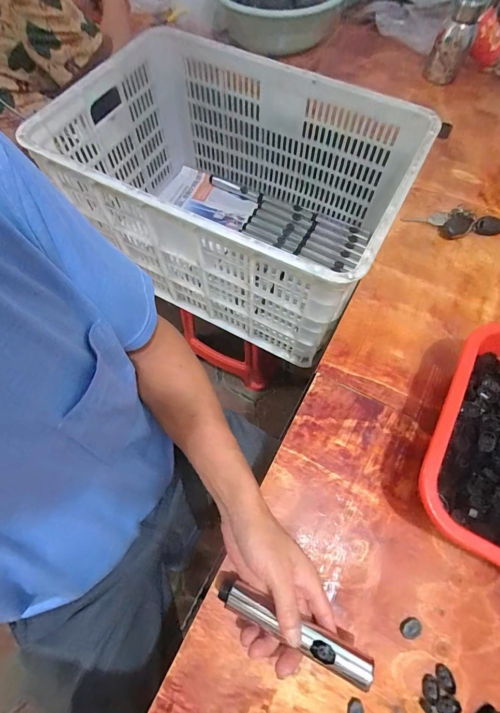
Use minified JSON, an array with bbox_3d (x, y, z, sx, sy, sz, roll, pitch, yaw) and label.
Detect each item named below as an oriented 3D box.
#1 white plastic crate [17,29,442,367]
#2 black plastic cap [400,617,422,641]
[{"bbox_3d":[-0.047,-0.329,0.702,0.639,0.323,0.417,29,70,13],"label":"white plastic crate"},{"bbox_3d":[0.168,0.284,0.354,0.023,0.008,0.015,-28,68,-11],"label":"black plastic cap"}]

